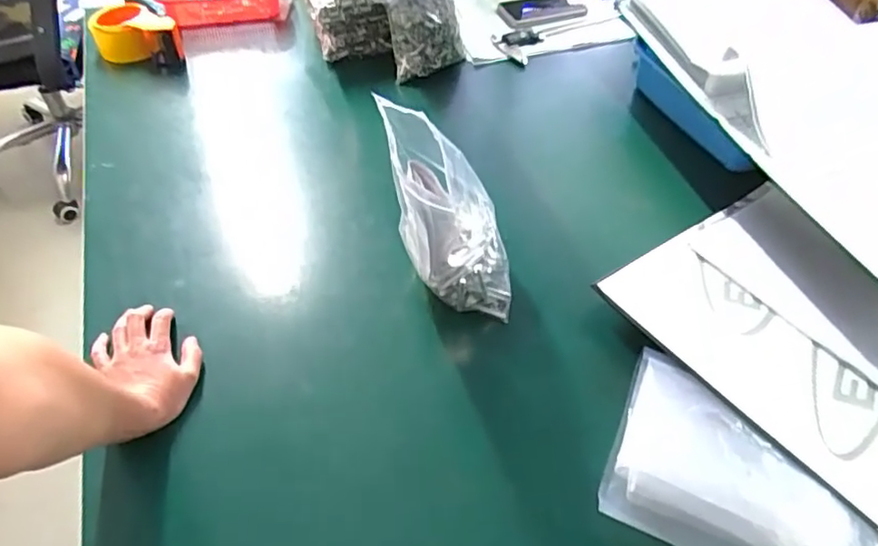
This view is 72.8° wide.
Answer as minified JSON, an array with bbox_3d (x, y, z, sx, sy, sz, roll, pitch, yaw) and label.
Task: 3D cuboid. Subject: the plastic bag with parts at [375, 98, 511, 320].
[{"bbox_3d":[0.015,-0.052,0.611,0.115,0.212,0.144,-7,51,-7],"label":"plastic bag with parts"}]

